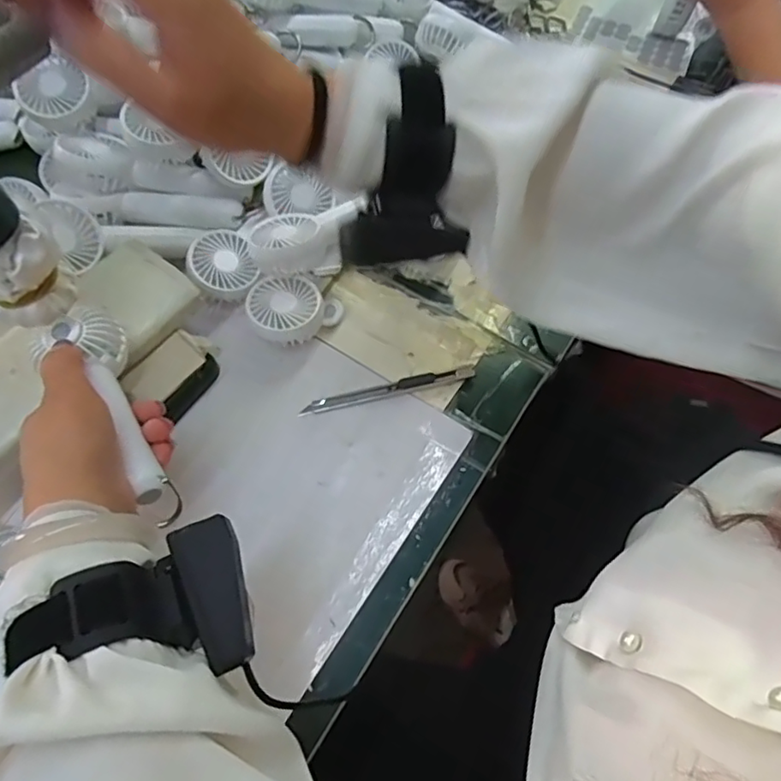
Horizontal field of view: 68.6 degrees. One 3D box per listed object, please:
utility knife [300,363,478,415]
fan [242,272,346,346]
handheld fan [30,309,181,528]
[{"bbox_3d":[-0.001,-0.001,0.436,0.133,0.006,0.013,-13,66,-6],"label":"utility knife"},{"bbox_3d":[-0.074,-0.061,0.449,0.069,0.034,0.053,-17,66,-8],"label":"fan"},{"bbox_3d":[-0.170,0.011,0.355,0.047,0.036,0.156,-30,71,-14],"label":"handheld fan"}]

